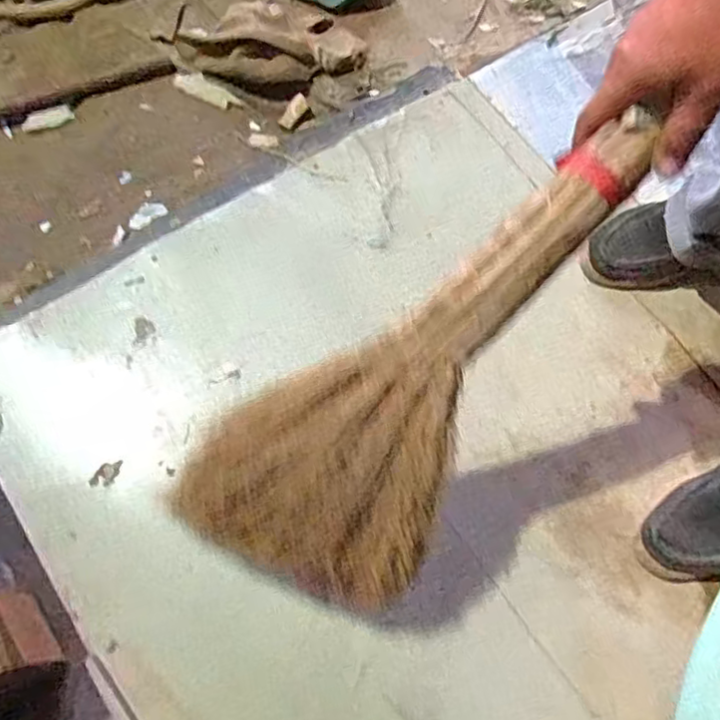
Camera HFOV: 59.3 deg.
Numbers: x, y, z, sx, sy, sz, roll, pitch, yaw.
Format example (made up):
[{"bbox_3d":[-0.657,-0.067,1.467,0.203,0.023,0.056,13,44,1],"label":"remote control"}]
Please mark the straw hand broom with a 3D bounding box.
[{"bbox_3d":[0.048,0.019,0.489,0.187,0.064,0.447,47,109,16],"label":"straw hand broom"}]

